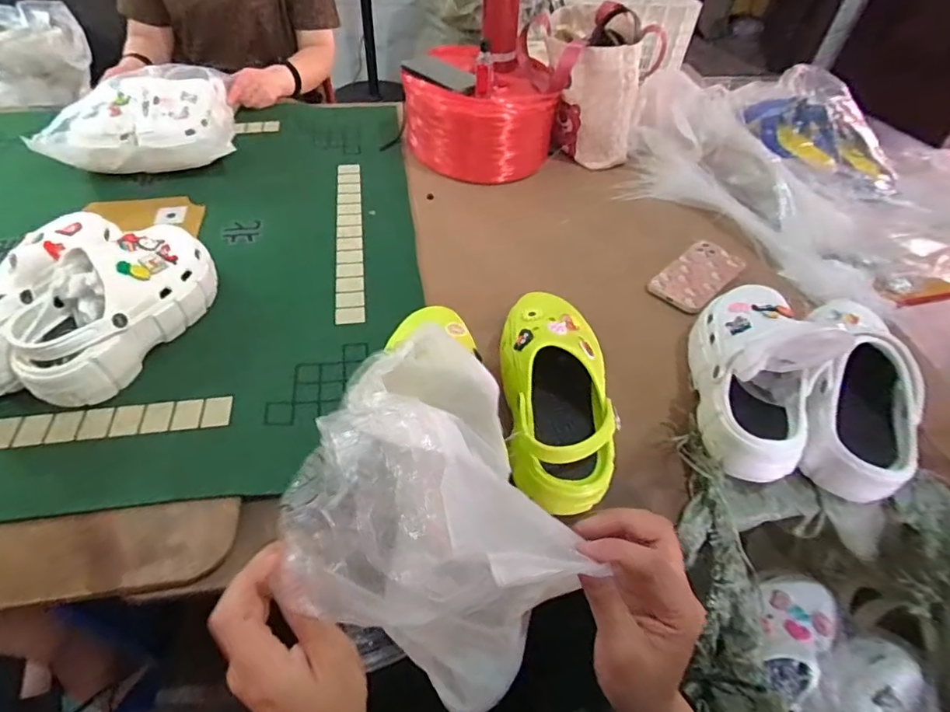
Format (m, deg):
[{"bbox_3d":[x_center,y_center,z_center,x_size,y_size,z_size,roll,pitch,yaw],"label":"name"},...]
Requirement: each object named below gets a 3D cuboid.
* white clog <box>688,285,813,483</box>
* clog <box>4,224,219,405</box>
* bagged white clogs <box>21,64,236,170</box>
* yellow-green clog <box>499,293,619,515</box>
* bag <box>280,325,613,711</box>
[{"bbox_3d":[0.318,0.005,0.588,0.101,0.104,0.247,13,49,6],"label":"white clog"},{"bbox_3d":[-0.419,-0.063,0.610,0.105,0.110,0.246,21,51,13],"label":"clog"},{"bbox_3d":[-0.566,-0.406,0.897,0.282,0.112,0.223,-7,50,-11],"label":"bagged white clogs"},{"bbox_3d":[0.091,0.034,0.556,0.112,0.081,0.241,1,49,-4],"label":"yellow-green clog"},{"bbox_3d":[-0.036,0.088,0.342,0.156,0.123,0.231,-9,51,-13],"label":"bag"}]

